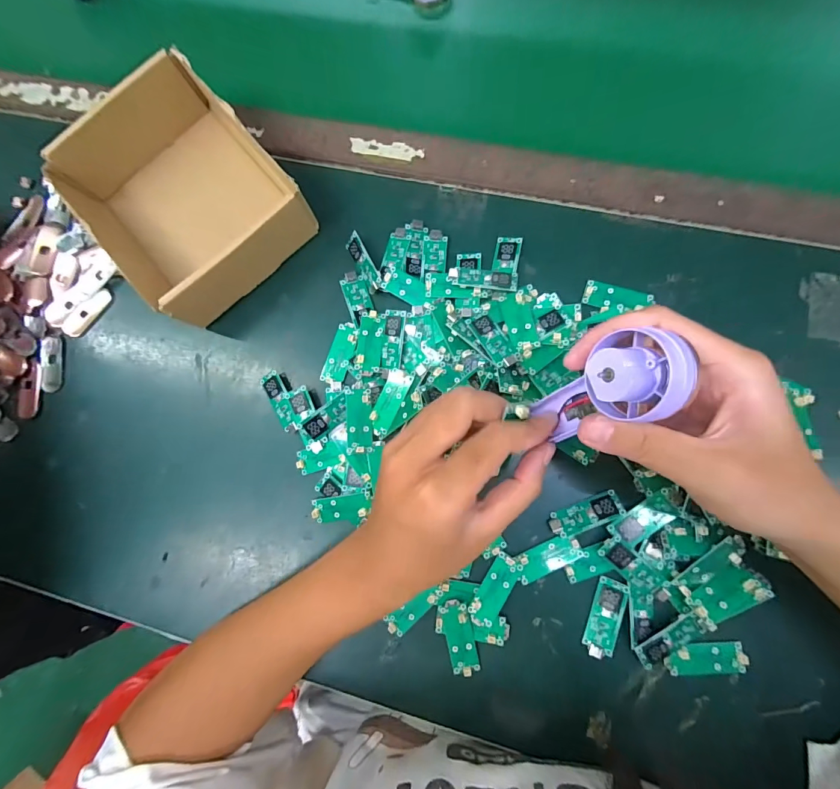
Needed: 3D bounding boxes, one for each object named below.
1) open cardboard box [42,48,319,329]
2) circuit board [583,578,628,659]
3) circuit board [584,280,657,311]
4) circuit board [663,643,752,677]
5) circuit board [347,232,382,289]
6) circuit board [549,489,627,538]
[{"bbox_3d":[-0.187,-0.159,0.312,0.132,0.057,0.170,-40,82,1],"label":"open cardboard box"},{"bbox_3d":[0.128,0.154,0.271,0.019,0.006,0.051,15,86,7],"label":"circuit board"},{"bbox_3d":[0.149,-0.071,0.295,0.048,0.006,0.021,15,86,7],"label":"circuit board"},{"bbox_3d":[0.191,0.177,0.261,0.050,0.006,0.018,-7,84,5],"label":"circuit board"},{"bbox_3d":[-0.045,-0.105,0.314,0.019,0.007,0.050,-37,79,38],"label":"circuit board"},{"bbox_3d":[0.117,0.085,0.278,0.051,0.005,0.016,-23,82,3],"label":"circuit board"}]

